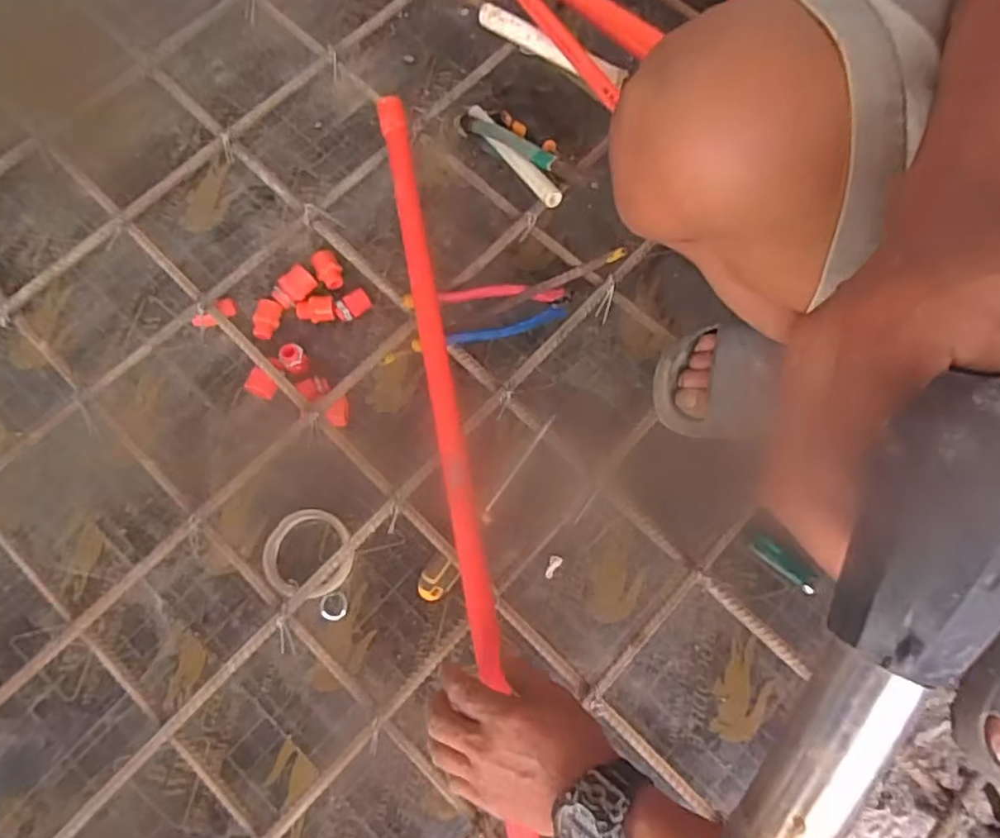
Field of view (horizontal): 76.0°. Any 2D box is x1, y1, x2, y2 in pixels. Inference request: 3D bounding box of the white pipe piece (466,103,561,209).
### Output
[{"bbox_3d":[0.012,-0.314,0.750,0.028,0.021,0.201,-30,64,-8],"label":"white pipe piece"}]

